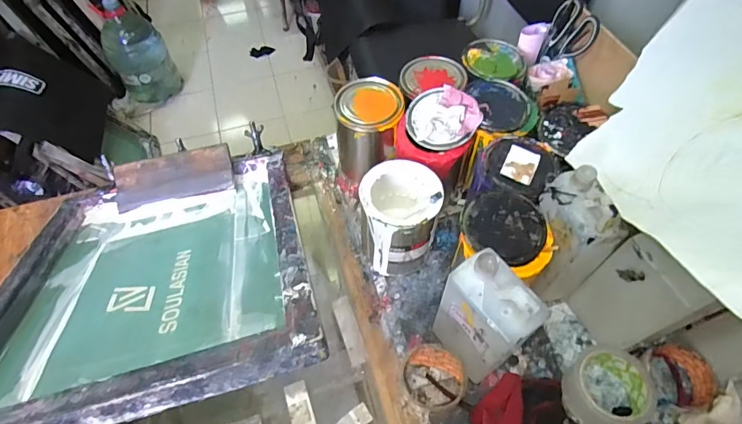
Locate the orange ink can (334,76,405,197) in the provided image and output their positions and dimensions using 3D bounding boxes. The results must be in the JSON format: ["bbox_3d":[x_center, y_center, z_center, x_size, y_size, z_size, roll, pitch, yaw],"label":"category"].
[{"bbox_3d":[-0.006,-0.126,0.719,0.107,0.154,0.119,11,57,7],"label":"orange ink can"}]

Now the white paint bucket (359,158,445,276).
[{"bbox_3d":[0.040,0.011,0.635,0.108,0.146,0.120,2,57,1],"label":"white paint bucket"}]

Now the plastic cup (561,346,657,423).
[{"bbox_3d":[0.300,0.225,0.544,0.099,0.049,0.094,0,57,0],"label":"plastic cup"}]

